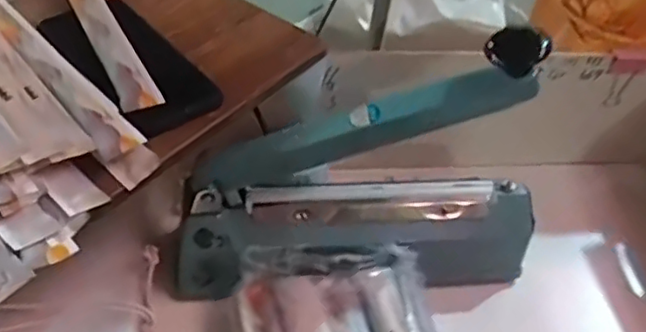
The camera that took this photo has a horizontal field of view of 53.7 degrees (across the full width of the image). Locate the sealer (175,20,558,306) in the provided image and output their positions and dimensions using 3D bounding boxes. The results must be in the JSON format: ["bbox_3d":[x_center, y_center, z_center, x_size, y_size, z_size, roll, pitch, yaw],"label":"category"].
[{"bbox_3d":[0.038,0.007,0.498,0.294,0.198,0.082,-5,46,-12],"label":"sealer"}]

